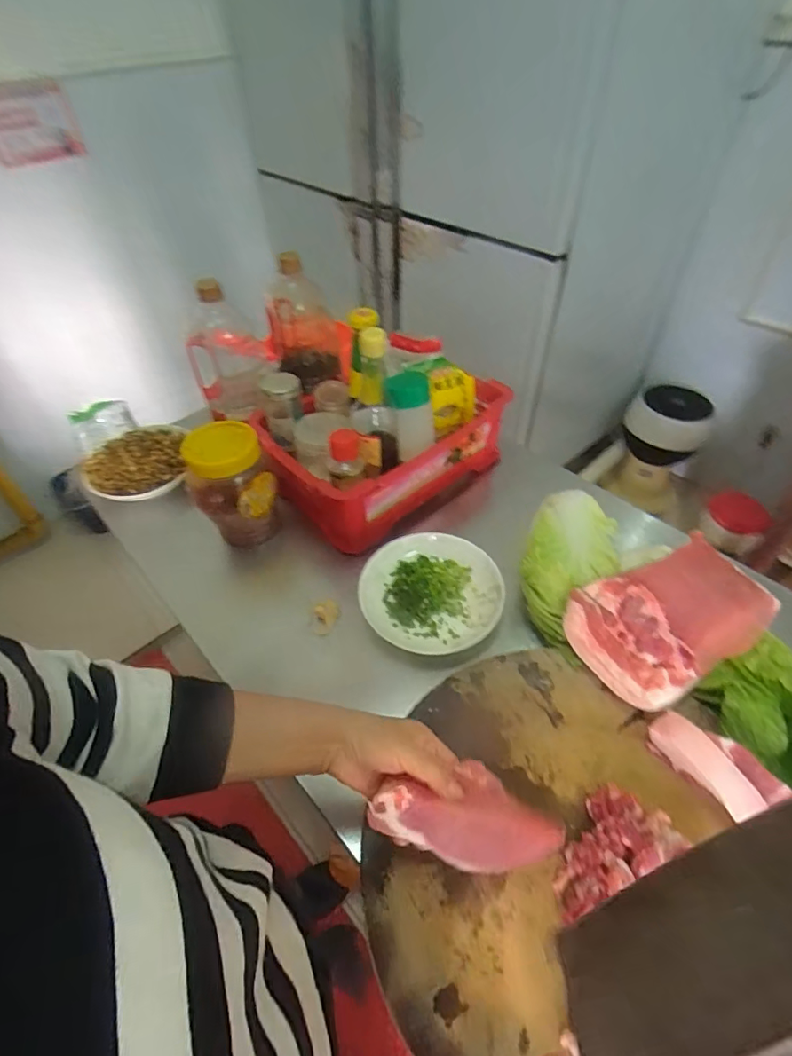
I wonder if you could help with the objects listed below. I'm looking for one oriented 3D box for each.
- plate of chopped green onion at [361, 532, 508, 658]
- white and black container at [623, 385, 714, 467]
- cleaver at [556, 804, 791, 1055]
[{"bbox_3d":[0.049,0.084,0.649,0.172,0.036,0.170,-2,48,2],"label":"plate of chopped green onion"},{"bbox_3d":[0.888,-0.345,1.662,0.243,0.220,0.244,20,52,20],"label":"white and black container"},{"bbox_3d":[0.121,0.233,0.255,0.259,0.101,0.016,-38,91,7],"label":"cleaver"}]

